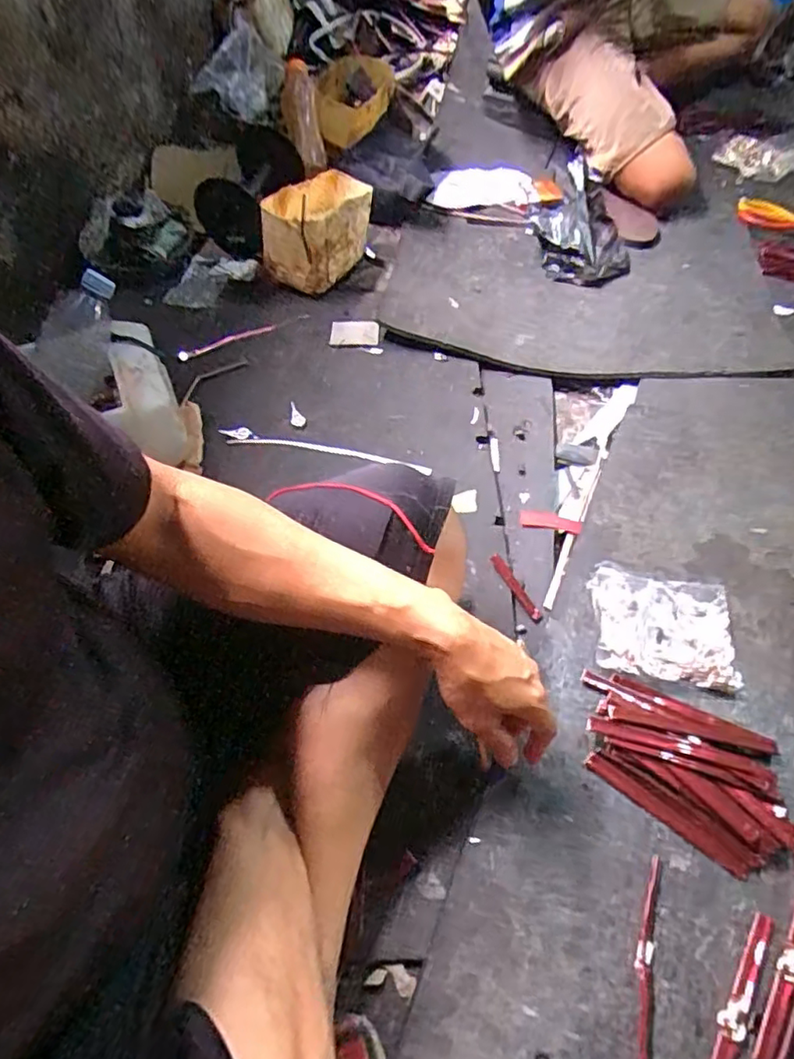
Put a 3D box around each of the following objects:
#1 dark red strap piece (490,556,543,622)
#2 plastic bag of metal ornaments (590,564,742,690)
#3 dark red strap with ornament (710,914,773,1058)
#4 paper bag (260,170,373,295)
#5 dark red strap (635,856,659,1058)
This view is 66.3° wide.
[{"bbox_3d":[0.130,0.063,0.661,0.015,0.004,0.087,-23,67,-21],"label":"dark red strap piece"},{"bbox_3d":[0.270,0.098,0.621,0.138,0.017,0.113,9,57,10],"label":"plastic bag of metal ornaments"},{"bbox_3d":[0.251,0.357,0.449,0.017,0.005,0.141,28,62,21],"label":"dark red strap with ornament"},{"bbox_3d":[-0.120,-0.473,0.947,0.107,0.105,0.183,23,59,16],"label":"paper bag"},{"bbox_3d":[0.191,0.327,0.465,0.014,0.004,0.138,11,57,11],"label":"dark red strap"}]

